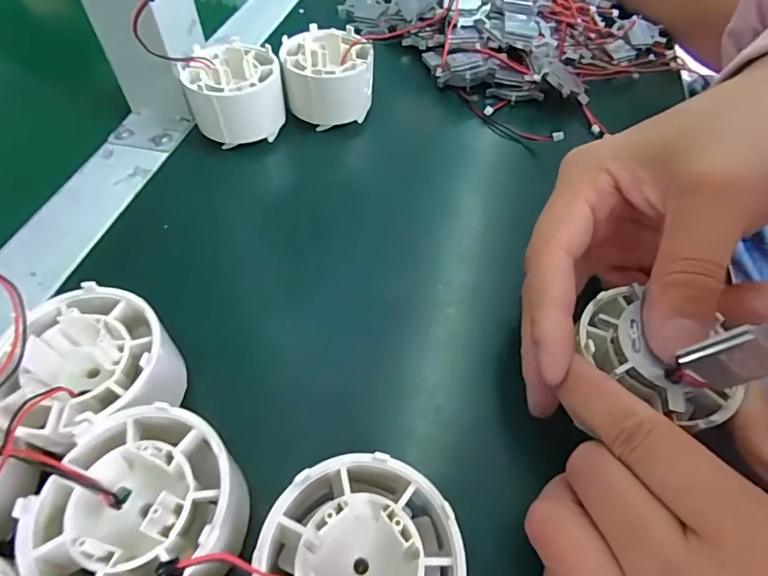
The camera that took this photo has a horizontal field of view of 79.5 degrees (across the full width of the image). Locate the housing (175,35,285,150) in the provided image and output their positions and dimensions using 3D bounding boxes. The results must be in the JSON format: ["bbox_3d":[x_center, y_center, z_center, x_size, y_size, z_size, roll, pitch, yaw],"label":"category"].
[{"bbox_3d":[-0.082,-0.107,0.262,0.052,0.039,0.054,-18,56,-13],"label":"housing"}]

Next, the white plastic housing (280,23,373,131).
[{"bbox_3d":[-0.033,-0.122,0.275,0.050,0.043,0.051,-7,54,-6],"label":"white plastic housing"}]

